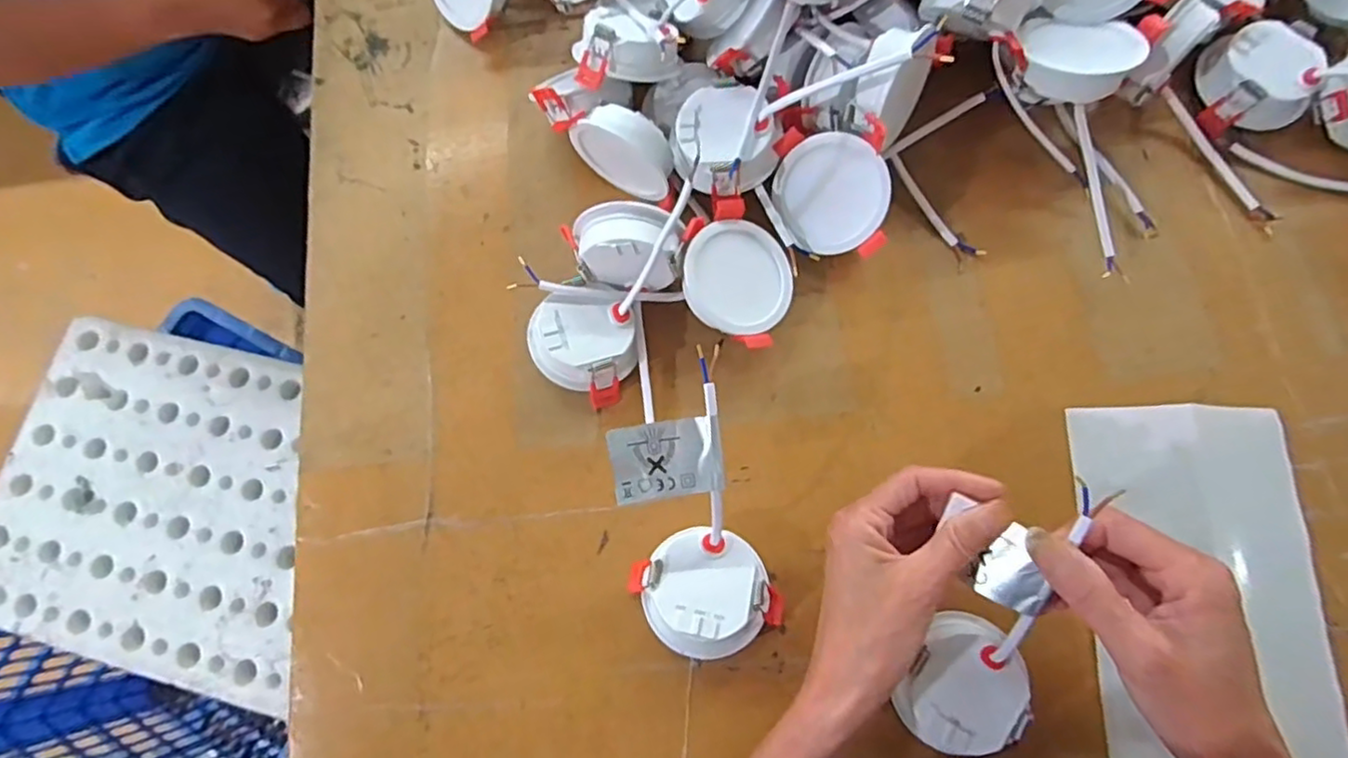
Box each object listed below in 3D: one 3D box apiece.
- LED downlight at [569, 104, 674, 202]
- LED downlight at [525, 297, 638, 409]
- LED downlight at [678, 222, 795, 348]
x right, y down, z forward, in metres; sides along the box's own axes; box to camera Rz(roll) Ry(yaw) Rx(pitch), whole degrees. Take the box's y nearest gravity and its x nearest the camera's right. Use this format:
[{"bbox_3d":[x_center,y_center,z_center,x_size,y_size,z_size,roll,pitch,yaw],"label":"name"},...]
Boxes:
[{"bbox_3d":[-0.031,-0.147,0.427,0.071,0.057,0.022,29,79,11],"label":"LED downlight"},{"bbox_3d":[-0.056,-0.023,0.422,0.068,0.035,0.059,32,79,11],"label":"LED downlight"},{"bbox_3d":[0.041,-0.063,0.412,0.072,0.017,0.070,38,72,-11],"label":"LED downlight"}]

